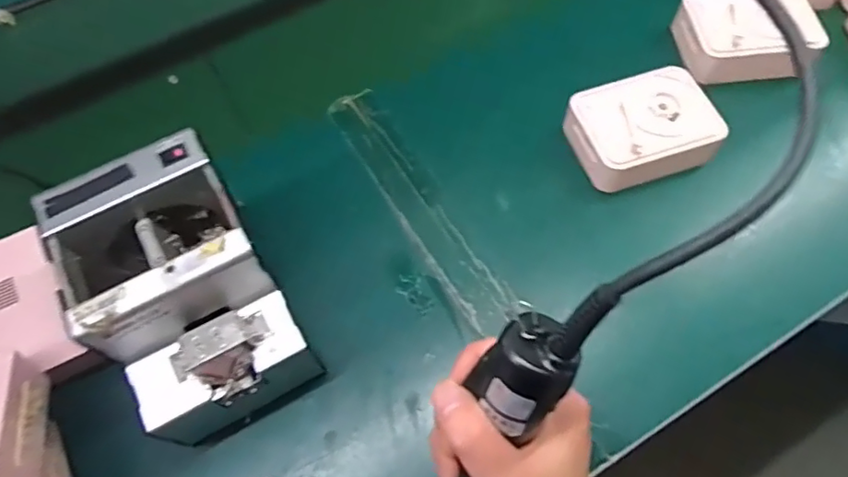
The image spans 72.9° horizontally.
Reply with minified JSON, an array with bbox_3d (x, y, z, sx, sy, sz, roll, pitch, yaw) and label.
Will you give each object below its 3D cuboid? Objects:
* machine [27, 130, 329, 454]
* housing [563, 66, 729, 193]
[{"bbox_3d":[-0.182,0.045,0.448,0.122,0.154,0.165,-29,63,-12],"label":"machine"},{"bbox_3d":[0.216,-0.107,0.570,0.133,0.046,0.108,-17,61,-6],"label":"housing"}]

